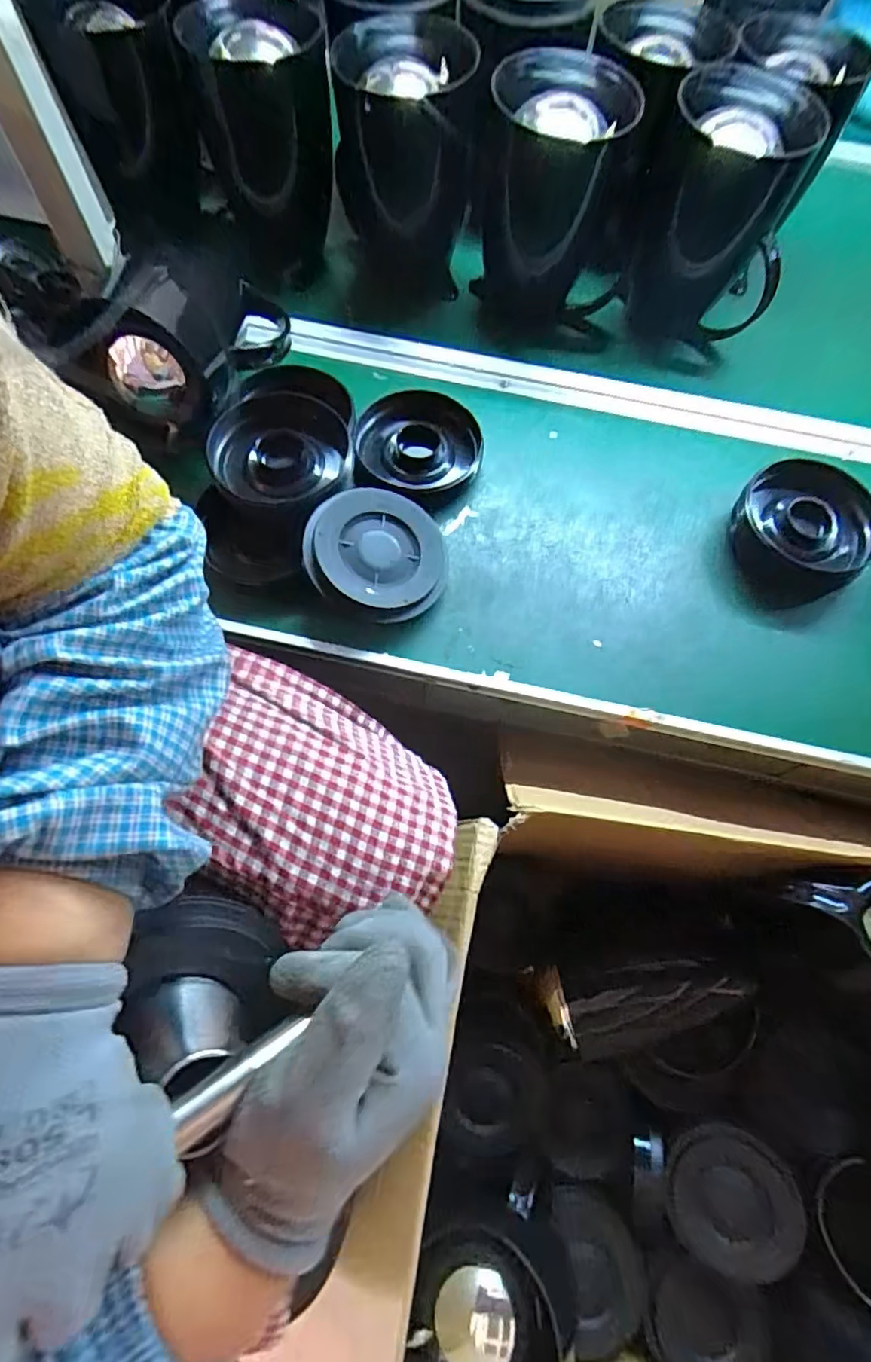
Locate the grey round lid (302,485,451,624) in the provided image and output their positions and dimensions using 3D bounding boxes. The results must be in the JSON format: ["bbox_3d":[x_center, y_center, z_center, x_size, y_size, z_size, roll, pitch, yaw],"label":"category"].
[{"bbox_3d":[-0.049,-0.107,0.490,0.117,0.015,0.117,5,72,-16],"label":"grey round lid"}]

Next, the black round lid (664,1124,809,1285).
[{"bbox_3d":[0.287,0.504,0.561,0.119,0.025,0.114,-36,50,9],"label":"black round lid"}]

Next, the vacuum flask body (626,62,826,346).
[{"bbox_3d":[0.289,-0.478,0.590,0.144,0.183,0.150,20,68,5],"label":"vacuum flask body"}]

